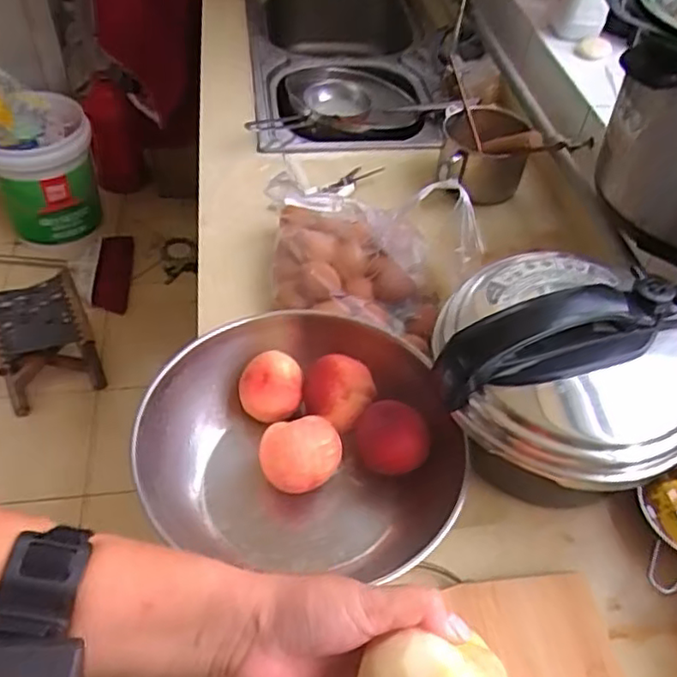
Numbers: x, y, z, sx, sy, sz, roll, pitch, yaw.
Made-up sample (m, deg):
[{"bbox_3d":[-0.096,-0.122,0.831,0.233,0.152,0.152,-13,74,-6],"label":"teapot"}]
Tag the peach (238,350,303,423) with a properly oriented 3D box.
[{"bbox_3d":[-0.069,0.055,0.687,0.061,0.073,0.066,3,49,-2],"label":"peach"}]

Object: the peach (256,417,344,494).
[{"bbox_3d":[-0.037,0.118,0.639,0.076,0.071,0.058,-10,51,-13],"label":"peach"}]

